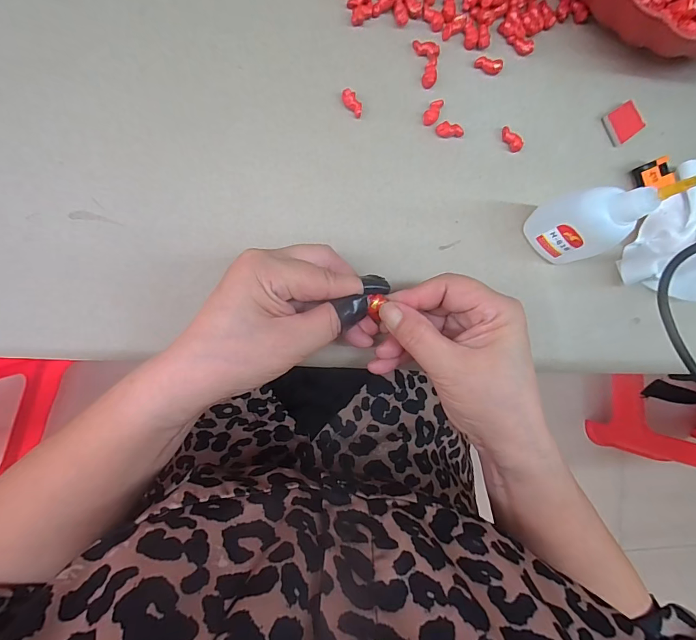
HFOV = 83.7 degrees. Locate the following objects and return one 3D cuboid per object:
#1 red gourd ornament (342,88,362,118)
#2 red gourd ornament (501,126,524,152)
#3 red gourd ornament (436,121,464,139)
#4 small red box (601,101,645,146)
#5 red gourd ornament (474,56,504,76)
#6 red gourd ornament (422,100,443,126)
[{"bbox_3d":[0.003,-0.142,0.254,0.009,0.006,0.018,-41,97,-4],"label":"red gourd ornament"},{"bbox_3d":[0.114,-0.126,0.271,0.009,0.008,0.019,-41,97,-4],"label":"red gourd ornament"},{"bbox_3d":[0.070,-0.129,0.265,0.019,0.005,0.009,4,92,-8],"label":"red gourd ornament"},{"bbox_3d":[0.201,-0.144,0.284,0.026,0.006,0.024,-33,96,-5],"label":"small red box"},{"bbox_3d":[0.096,-0.175,0.267,0.019,0.006,0.008,18,90,5],"label":"red gourd ornament"},{"bbox_3d":[0.058,-0.140,0.263,0.010,0.004,0.018,33,88,-8],"label":"red gourd ornament"}]

